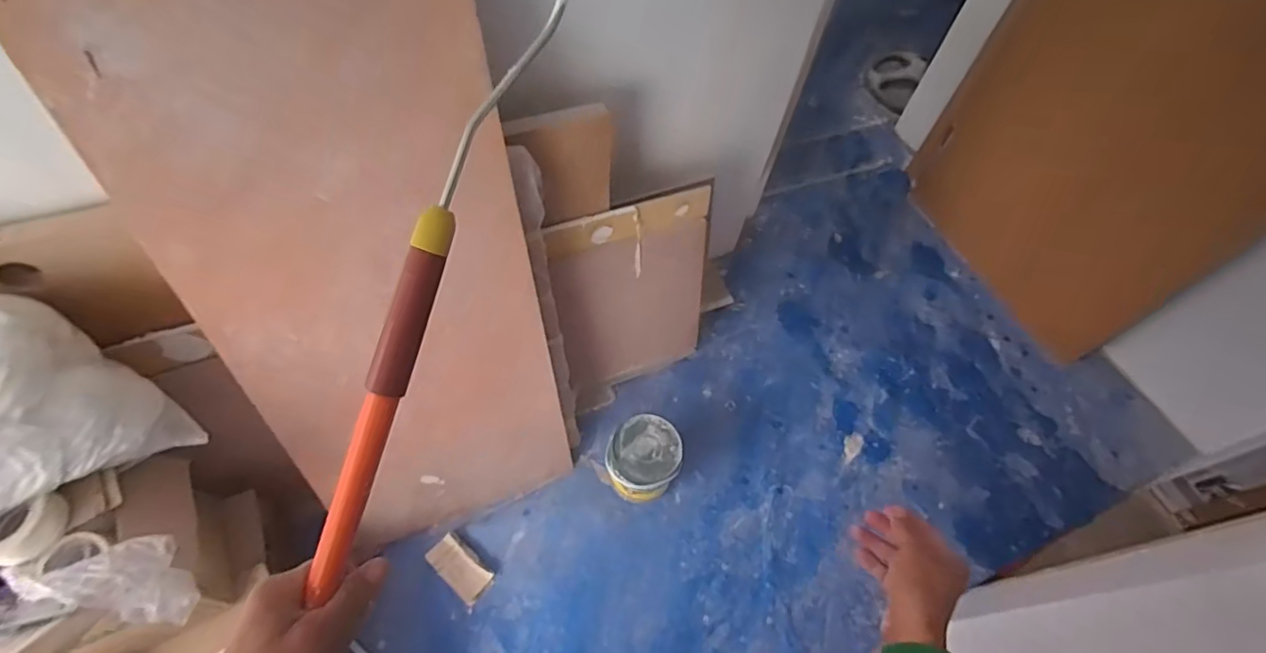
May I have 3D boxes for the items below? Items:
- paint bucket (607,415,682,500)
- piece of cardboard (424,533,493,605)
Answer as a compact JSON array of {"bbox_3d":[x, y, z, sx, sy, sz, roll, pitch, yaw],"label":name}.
[{"bbox_3d":[0.026,0.325,1.415,0.167,0.191,0.167,2,59,-3],"label":"paint bucket"},{"bbox_3d":[-0.397,0.557,1.335,0.156,0.011,0.077,44,64,4],"label":"piece of cardboard"}]

